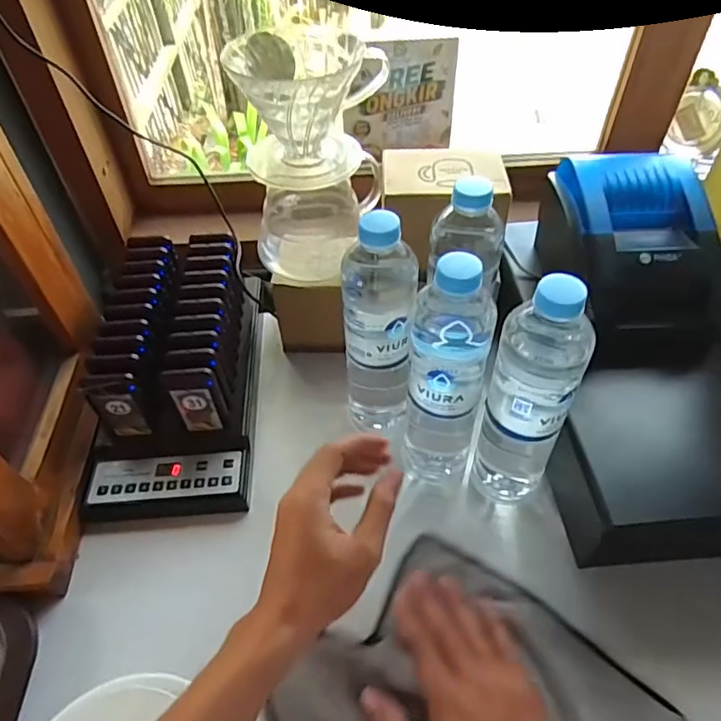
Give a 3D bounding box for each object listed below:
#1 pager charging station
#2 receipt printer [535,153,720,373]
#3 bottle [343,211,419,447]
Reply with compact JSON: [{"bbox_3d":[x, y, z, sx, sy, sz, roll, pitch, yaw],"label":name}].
[{"bbox_3d":[-0.183,0.000,0.549,0.139,0.104,0.277,-3,48,-1],"label":"pager charging station"},{"bbox_3d":[0.245,-0.092,0.511,0.127,0.127,0.160,0,48,2],"label":"receipt printer"},{"bbox_3d":[0.016,-0.011,0.472,0.058,0.223,0.058,-2,48,0],"label":"bottle"}]

